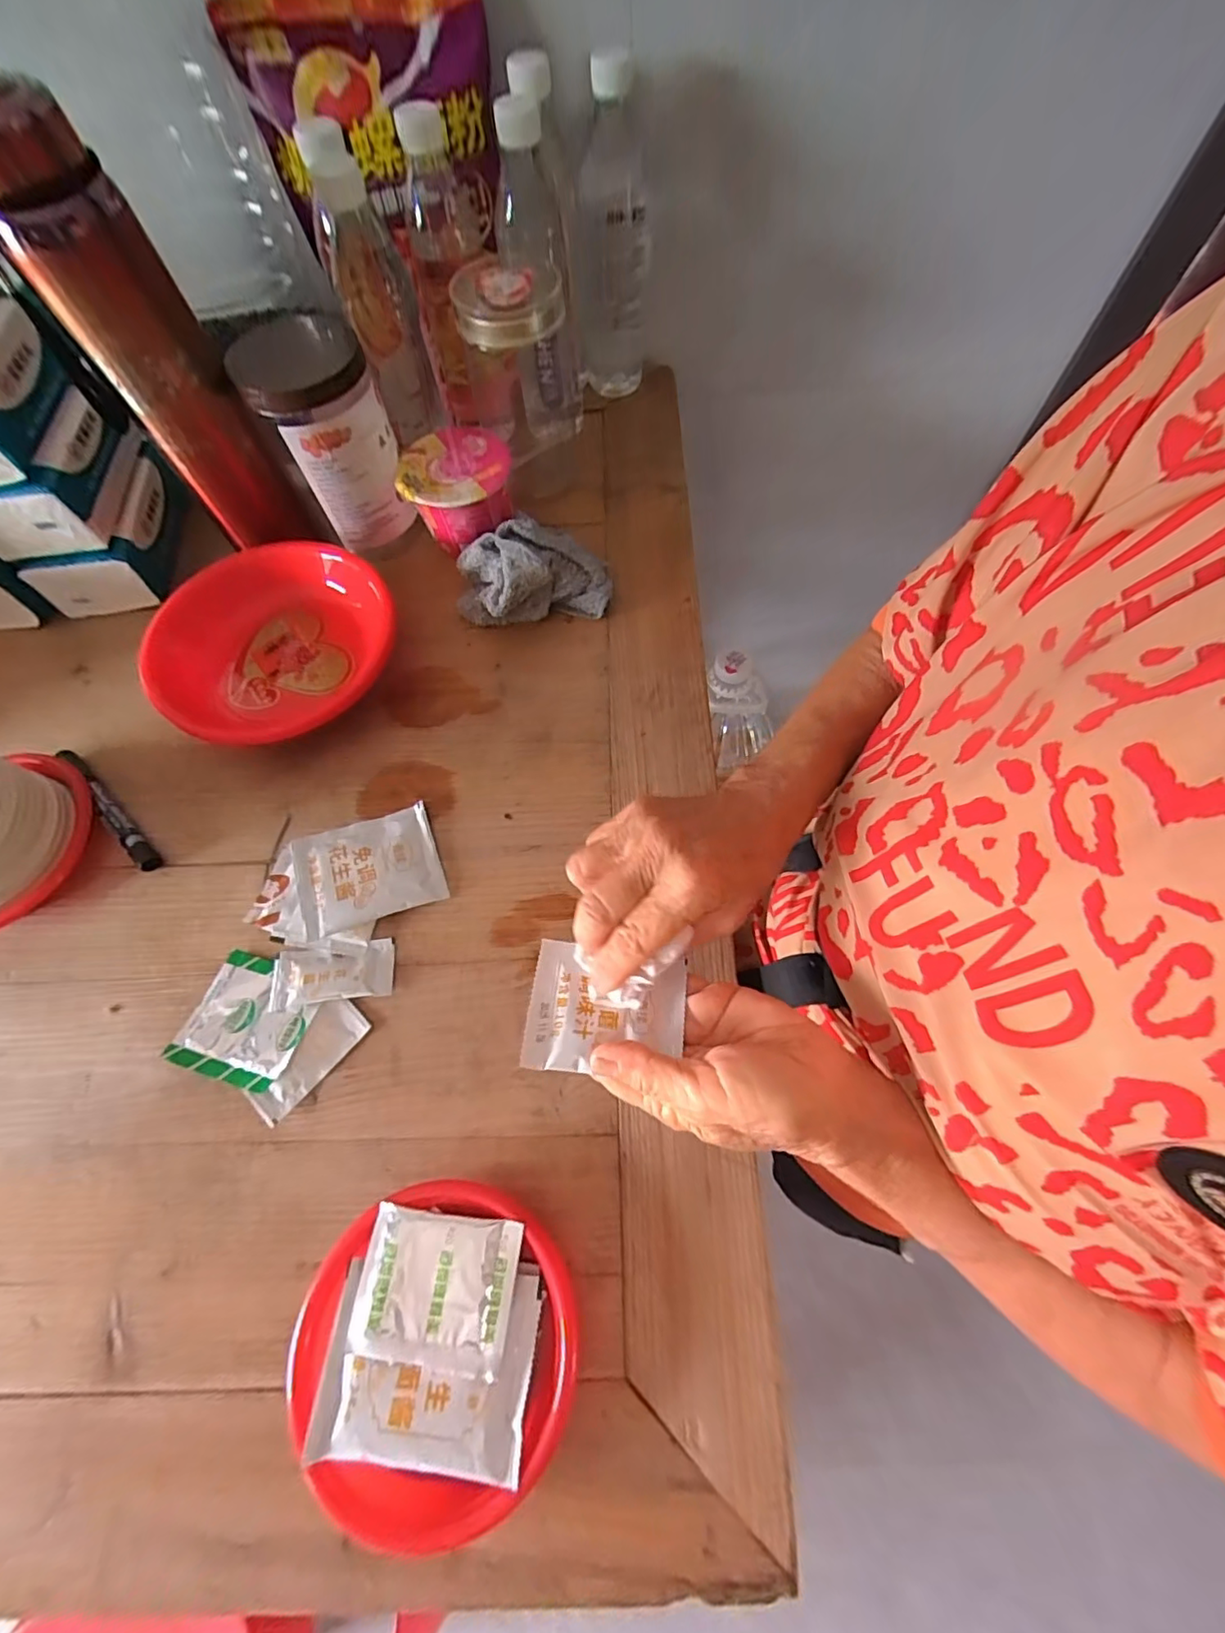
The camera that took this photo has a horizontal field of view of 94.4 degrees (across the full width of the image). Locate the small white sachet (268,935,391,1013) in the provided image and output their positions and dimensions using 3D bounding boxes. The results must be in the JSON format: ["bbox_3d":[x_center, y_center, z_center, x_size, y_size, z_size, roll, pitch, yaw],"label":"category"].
[{"bbox_3d":[-0.188,0.105,0.381,0.078,0.007,0.037,-8,67,-2],"label":"small white sachet"}]

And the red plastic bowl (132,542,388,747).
[{"bbox_3d":[-0.278,-0.146,0.464,0.151,0.068,0.195,27,70,12],"label":"red plastic bowl"}]

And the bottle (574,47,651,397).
[{"bbox_3d":[0.001,-0.513,0.516,0.056,0.217,0.069,9,68,5],"label":"bottle"}]

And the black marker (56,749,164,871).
[{"bbox_3d":[-0.383,-0.008,0.431,0.136,0.017,0.014,42,74,17],"label":"black marker"}]

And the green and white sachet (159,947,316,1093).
[{"bbox_3d":[-0.237,0.132,0.371,0.077,0.013,0.072,17,69,8],"label":"green and white sachet"}]

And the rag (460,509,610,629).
[{"bbox_3d":[-0.072,-0.218,0.492,0.132,0.051,0.102,-12,68,-4],"label":"rag"}]

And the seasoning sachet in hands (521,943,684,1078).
[{"bbox_3d":[-0.003,0.097,0.288,0.077,0.014,0.061,5,67,3],"label":"seasoning sachet in hands"}]

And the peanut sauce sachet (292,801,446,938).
[{"bbox_3d":[-0.174,0.037,0.406,0.095,0.014,0.076,-20,68,-7],"label":"peanut sauce sachet"}]

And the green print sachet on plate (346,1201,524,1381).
[{"bbox_3d":[-0.093,0.248,0.299,0.079,0.007,0.064,8,68,-1],"label":"green print sachet on plate"}]

